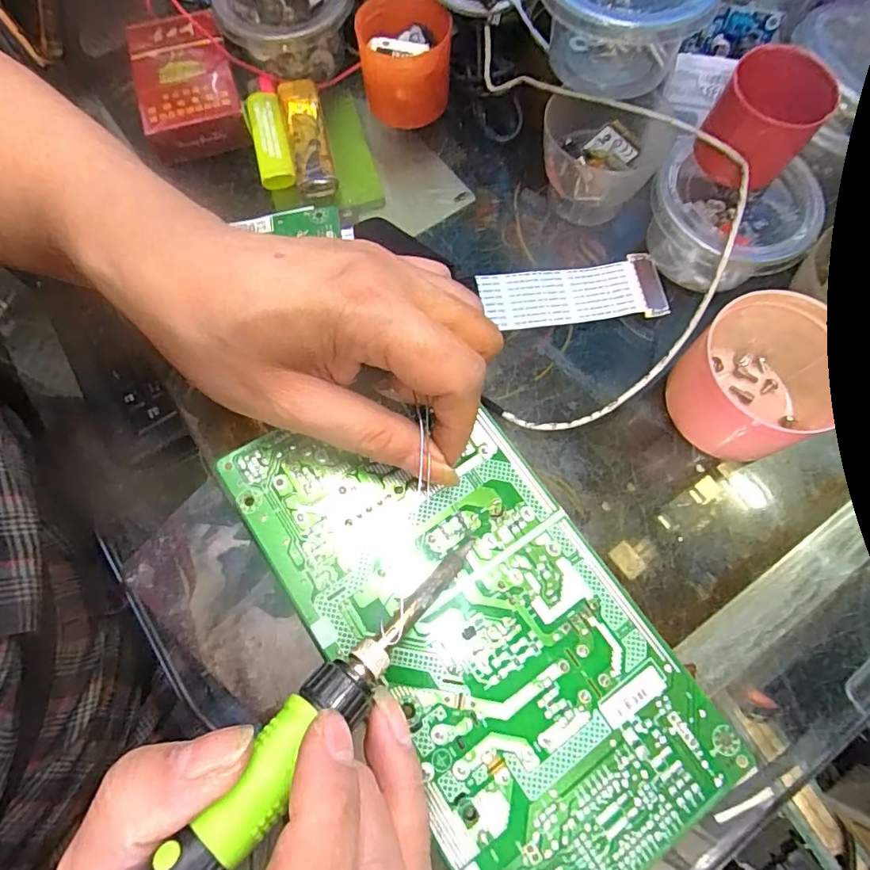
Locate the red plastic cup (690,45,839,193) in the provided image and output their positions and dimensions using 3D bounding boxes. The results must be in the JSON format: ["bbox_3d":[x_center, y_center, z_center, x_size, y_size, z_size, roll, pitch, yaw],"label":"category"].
[{"bbox_3d":[0.151,-0.144,0.244,0.043,0.040,0.043,0,71,1],"label":"red plastic cup"}]

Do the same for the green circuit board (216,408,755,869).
[{"bbox_3d":[0.016,0.072,0.209,0.109,0.014,0.208,-33,74,-10],"label":"green circuit board"}]

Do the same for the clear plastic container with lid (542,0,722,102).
[{"bbox_3d":[0.088,-0.201,0.256,0.072,0.044,0.073,0,71,1],"label":"clear plastic container with lid"}]

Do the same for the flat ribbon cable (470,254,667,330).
[{"bbox_3d":[0.073,-0.076,0.283,0.097,0.006,0.035,-5,76,-5],"label":"flat ribbon cable"}]

